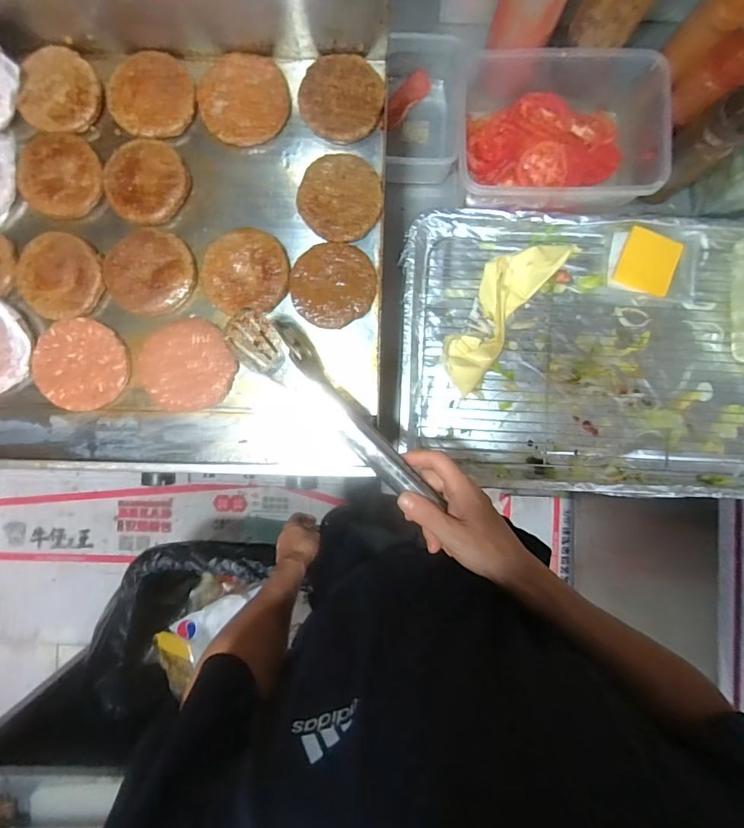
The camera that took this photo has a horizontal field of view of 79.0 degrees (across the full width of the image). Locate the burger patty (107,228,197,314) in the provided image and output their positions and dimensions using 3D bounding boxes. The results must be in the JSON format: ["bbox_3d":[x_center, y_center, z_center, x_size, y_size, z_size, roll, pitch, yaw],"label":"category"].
[{"bbox_3d":[-0.247,-0.157,0.502,0.093,0.013,0.091,0,90,-1],"label":"burger patty"}]

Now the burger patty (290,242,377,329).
[{"bbox_3d":[-0.043,-0.144,0.504,0.092,0.006,0.090,0,90,-1],"label":"burger patty"}]

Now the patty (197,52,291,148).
[{"bbox_3d":[-0.143,-0.354,0.506,0.097,0.011,0.096,0,90,-1],"label":"patty"}]

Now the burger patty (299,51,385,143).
[{"bbox_3d":[-0.033,-0.353,0.504,0.092,0.012,0.088,18,90,-1],"label":"burger patty"}]

